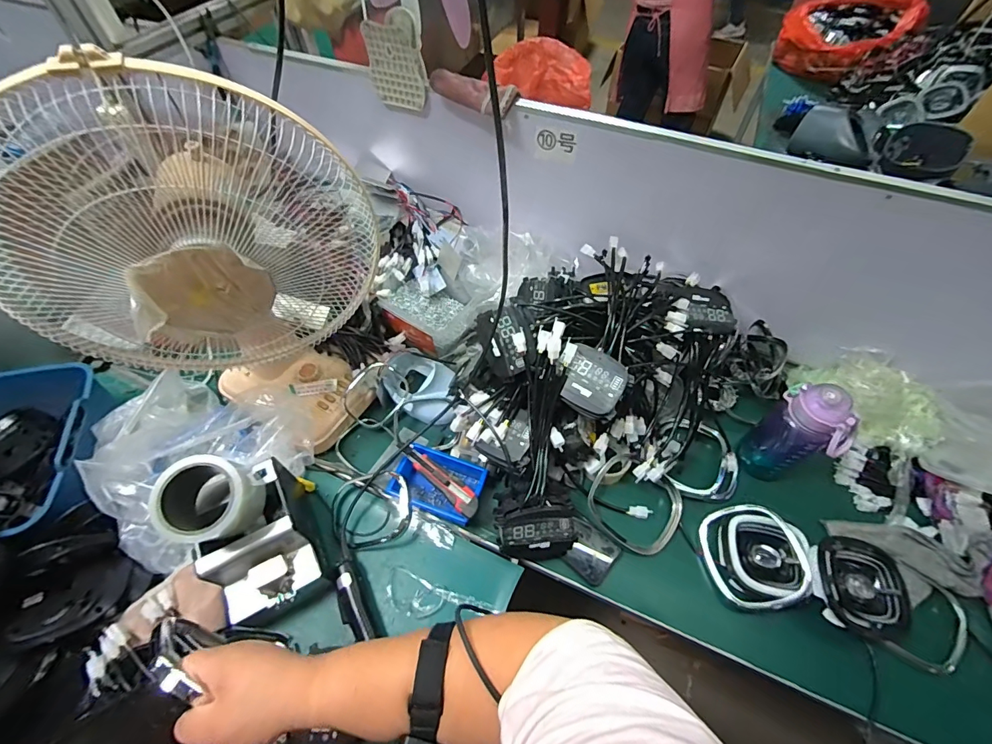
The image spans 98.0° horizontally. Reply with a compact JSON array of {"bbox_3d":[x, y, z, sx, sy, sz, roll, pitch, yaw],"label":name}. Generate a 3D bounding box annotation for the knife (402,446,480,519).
[{"bbox_3d":[-0.092,0.177,0.716,0.160,0.013,0.037,37,64,21],"label":"knife"}]

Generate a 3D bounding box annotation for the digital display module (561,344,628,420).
[{"bbox_3d":[0.152,0.017,0.664,0.086,0.017,0.099,20,85,12],"label":"digital display module"}]

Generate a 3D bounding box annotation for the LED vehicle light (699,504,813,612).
[{"bbox_3d":[0.408,0.292,0.686,0.135,0.072,0.143,12,57,7],"label":"LED vehicle light"}]

